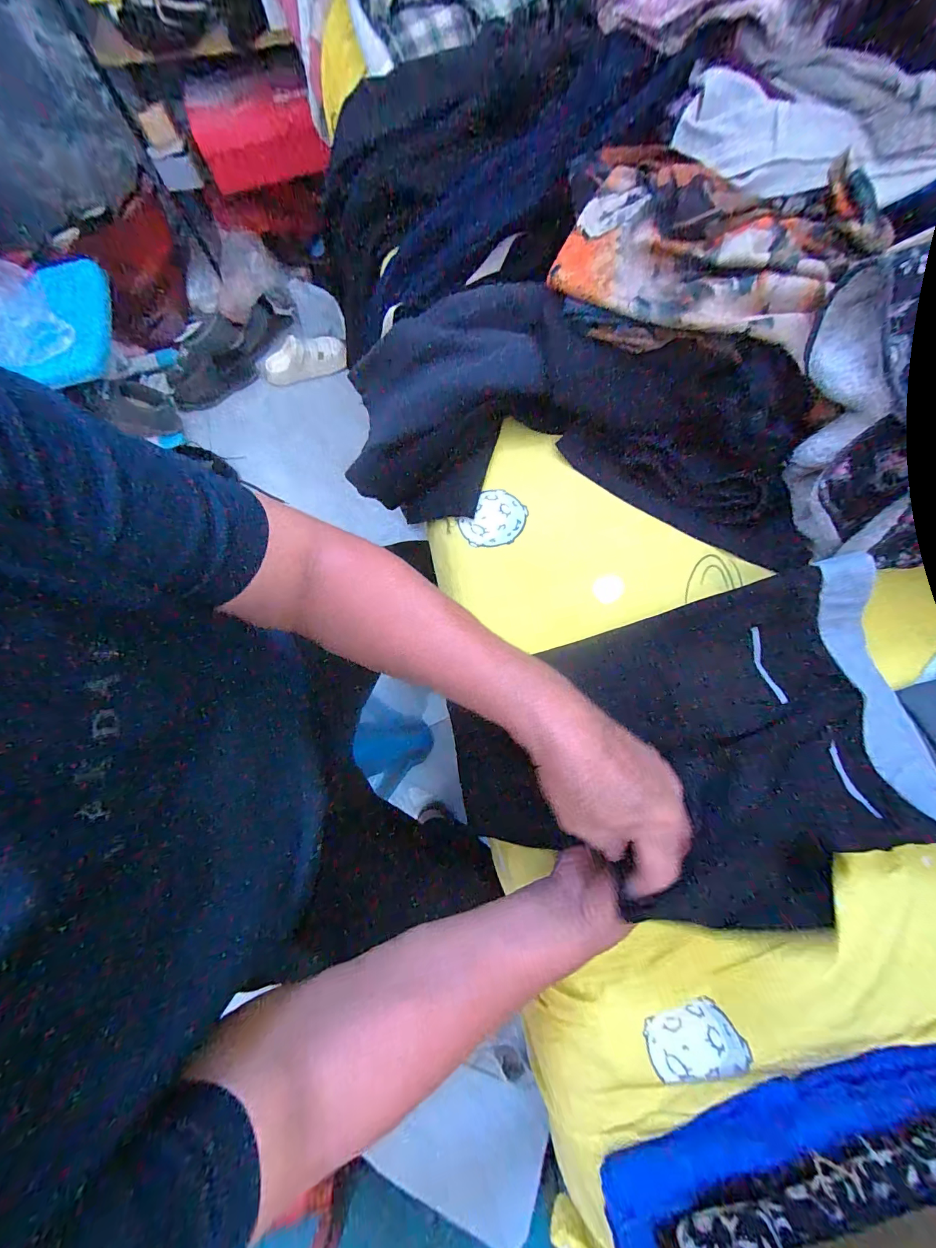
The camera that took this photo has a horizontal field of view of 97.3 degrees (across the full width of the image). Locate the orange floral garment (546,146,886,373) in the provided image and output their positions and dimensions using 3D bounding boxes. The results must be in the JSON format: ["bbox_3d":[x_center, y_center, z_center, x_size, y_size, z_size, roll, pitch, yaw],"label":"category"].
[{"bbox_3d":[0.234,-0.388,0.422,0.287,0.095,0.178,26,78,7],"label":"orange floral garment"}]

